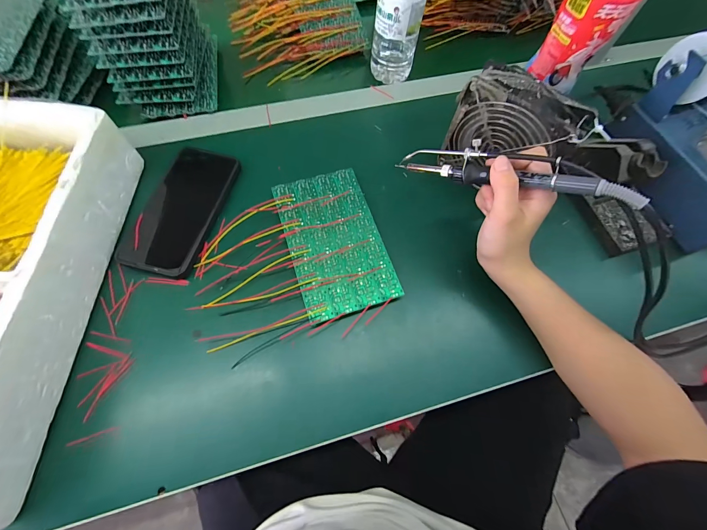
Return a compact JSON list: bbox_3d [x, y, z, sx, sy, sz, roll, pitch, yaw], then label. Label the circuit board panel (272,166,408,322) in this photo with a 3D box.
[{"bbox_3d":[-0.022,-0.031,0.345,0.100,0.006,0.171,-16,68,-10],"label":"circuit board panel"}]

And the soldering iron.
[{"bbox_3d":[0.131,-0.086,0.274,0.207,0.032,0.023,22,65,33],"label":"soldering iron"}]

